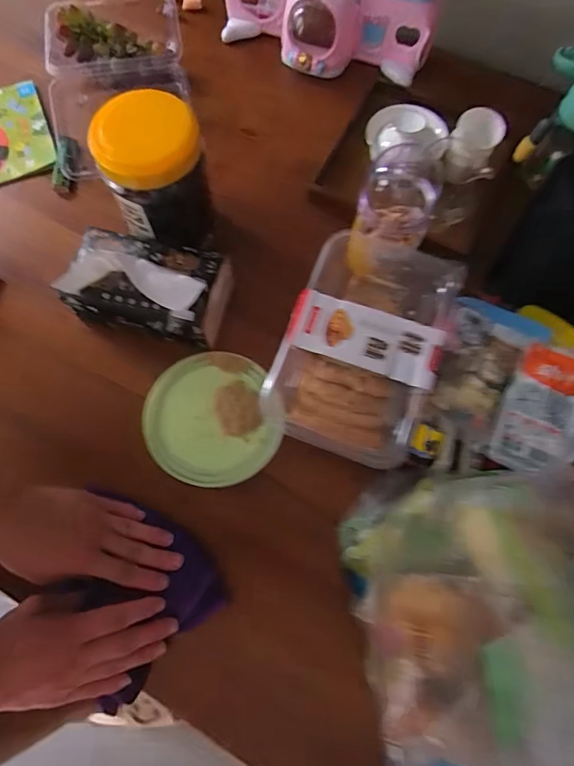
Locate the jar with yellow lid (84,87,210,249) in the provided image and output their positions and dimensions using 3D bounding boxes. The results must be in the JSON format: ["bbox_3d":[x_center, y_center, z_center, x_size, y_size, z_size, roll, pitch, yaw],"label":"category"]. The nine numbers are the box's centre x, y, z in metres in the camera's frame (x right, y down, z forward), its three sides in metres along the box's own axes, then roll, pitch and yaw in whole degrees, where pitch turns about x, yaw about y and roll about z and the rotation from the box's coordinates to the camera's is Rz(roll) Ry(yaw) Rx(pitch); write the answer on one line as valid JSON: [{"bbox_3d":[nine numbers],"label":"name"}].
[{"bbox_3d":[-0.126,-0.198,0.456,0.089,0.142,0.079,-19,72,-6],"label":"jar with yellow lid"}]

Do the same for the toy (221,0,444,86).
[{"bbox_3d":[0.040,-0.451,0.542,0.269,0.105,0.073,24,73,8],"label":"toy"}]

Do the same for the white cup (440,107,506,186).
[{"bbox_3d":[0.200,-0.251,0.478,0.054,0.049,0.049,22,73,7],"label":"white cup"}]

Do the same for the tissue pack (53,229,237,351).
[{"bbox_3d":[-0.143,-0.100,0.460,0.146,0.084,0.086,13,72,5],"label":"tissue pack"}]

